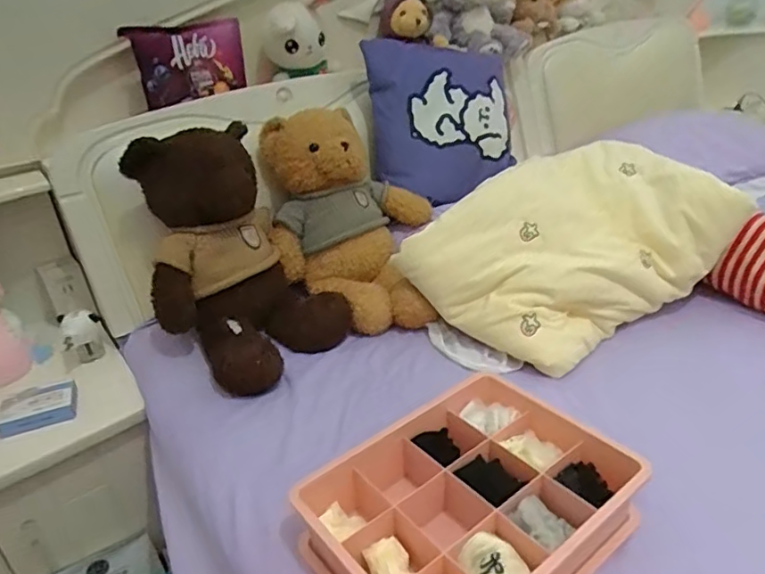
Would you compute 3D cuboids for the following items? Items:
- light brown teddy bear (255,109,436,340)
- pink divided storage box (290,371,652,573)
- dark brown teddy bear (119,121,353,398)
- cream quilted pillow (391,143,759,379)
[{"bbox_3d":[-0.060,-0.119,0.959,0.280,0.281,0.276,-5,29,0],"label":"light brown teddy bear"},{"bbox_3d":[0.088,0.218,0.566,0.296,0.069,0.221,-24,35,-31],"label":"pink divided storage box"},{"bbox_3d":[-0.225,-0.052,0.850,0.248,0.296,0.313,-22,33,-27],"label":"dark brown teddy bear"},{"bbox_3d":[0.280,-0.056,0.902,0.475,0.202,0.274,-17,32,-21],"label":"cream quilted pillow"}]

